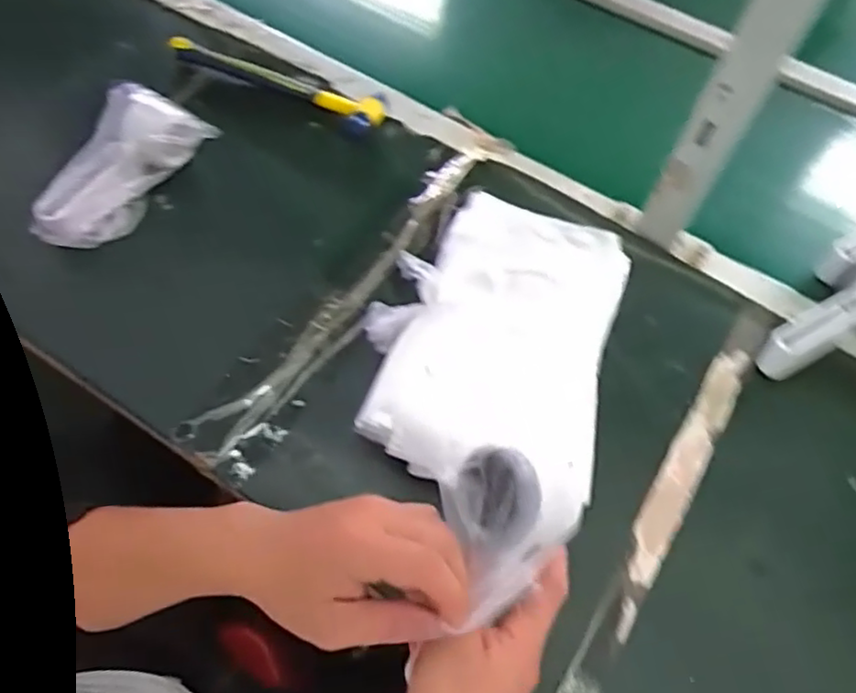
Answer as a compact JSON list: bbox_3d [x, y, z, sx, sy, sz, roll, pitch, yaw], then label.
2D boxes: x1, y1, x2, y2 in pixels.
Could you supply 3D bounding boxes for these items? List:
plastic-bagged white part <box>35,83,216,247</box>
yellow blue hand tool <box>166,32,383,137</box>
[{"bbox_3d":[-0.301,-0.167,0.631,0.101,0.058,0.183,29,63,13],"label":"plastic-bagged white part"},{"bbox_3d":[-0.158,-0.283,0.706,0.238,0.023,0.061,24,62,10],"label":"yellow blue hand tool"}]

